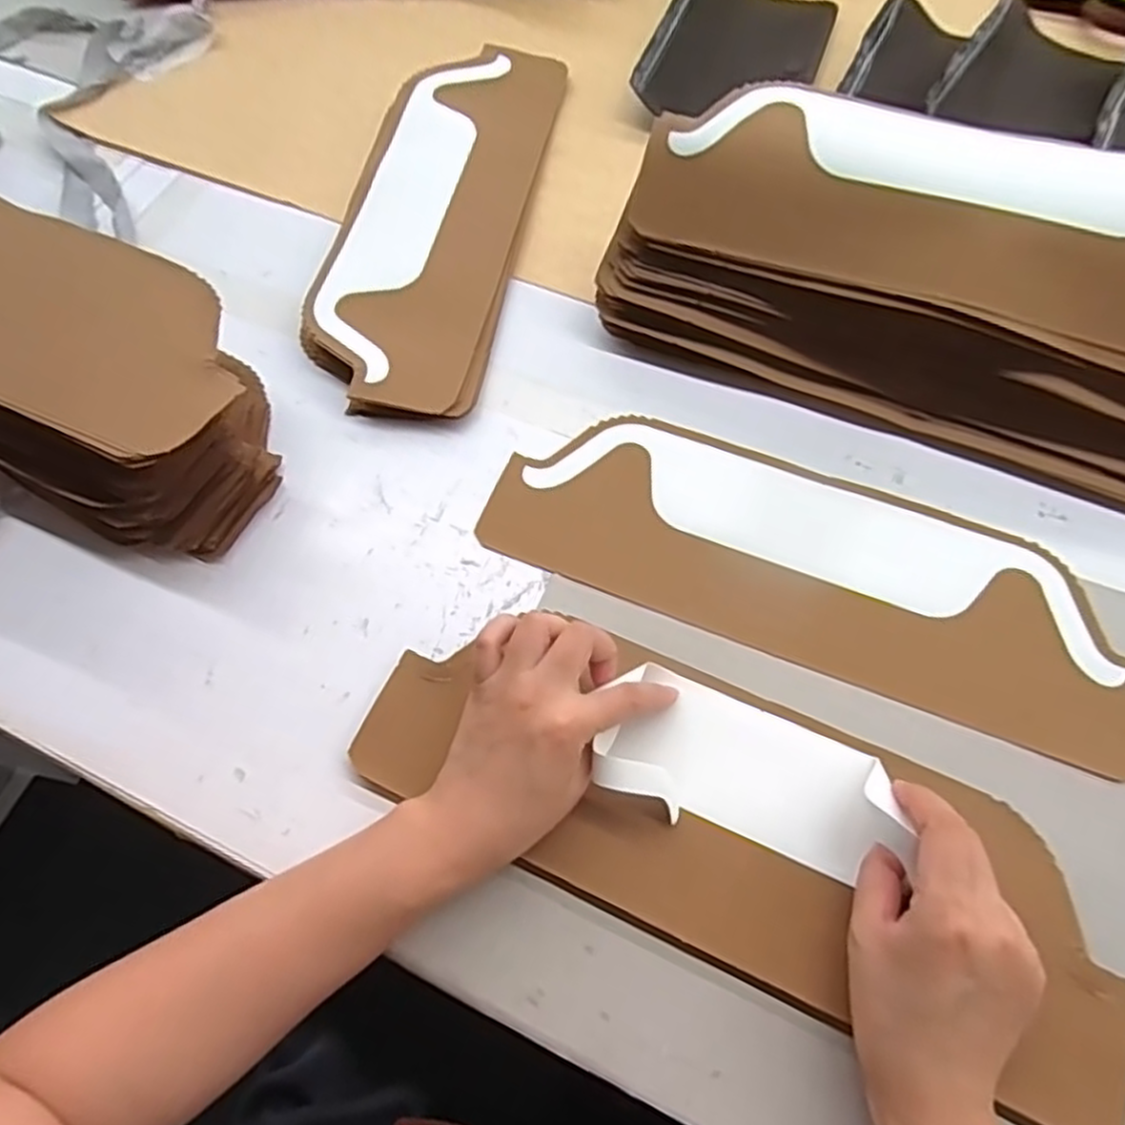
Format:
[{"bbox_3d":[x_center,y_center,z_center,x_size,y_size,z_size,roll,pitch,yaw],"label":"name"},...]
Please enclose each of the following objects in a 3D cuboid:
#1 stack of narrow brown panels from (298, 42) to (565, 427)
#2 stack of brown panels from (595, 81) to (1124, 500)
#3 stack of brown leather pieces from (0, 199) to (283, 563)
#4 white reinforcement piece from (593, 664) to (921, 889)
[{"bbox_3d":[-0.102,-0.293,0.617,0.147,0.025,0.400,9,66,7],"label":"stack of narrow brown panels"},{"bbox_3d":[0.244,-0.185,0.490,0.425,0.112,0.152,21,68,12],"label":"stack of brown panels"},{"bbox_3d":[-0.393,-0.150,0.516,0.426,0.104,0.147,23,68,13],"label":"stack of brown leather pieces"},{"bbox_3d":[0.101,0.111,0.404,0.150,0.030,0.073,18,67,11],"label":"white reinforcement piece"}]

